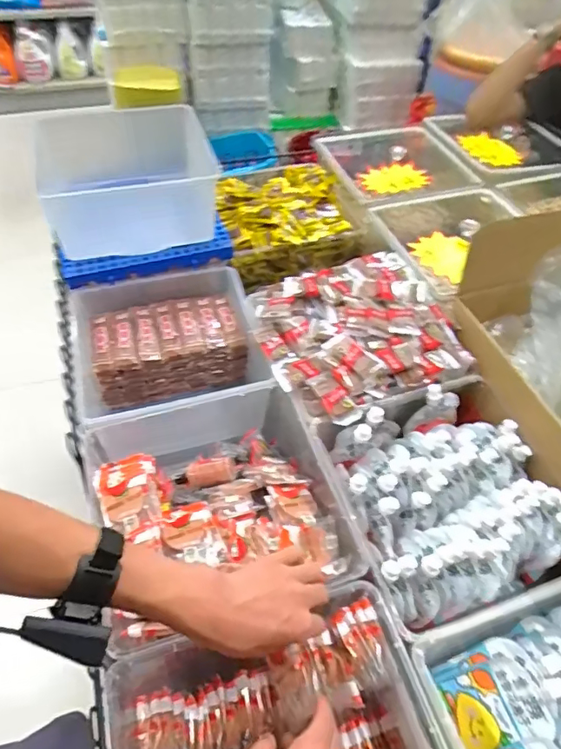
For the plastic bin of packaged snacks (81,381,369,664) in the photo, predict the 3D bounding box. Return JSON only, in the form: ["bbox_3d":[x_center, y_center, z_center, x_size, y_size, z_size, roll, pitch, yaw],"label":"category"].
[{"bbox_3d":[-0.091,0.174,0.699,0.303,0.140,0.341,-12,51,-12],"label":"plastic bin of packaged snacks"}]

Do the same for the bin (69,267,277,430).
[{"bbox_3d":[-0.181,-0.025,0.852,0.303,0.132,0.289,-13,51,-13],"label":"bin"}]

